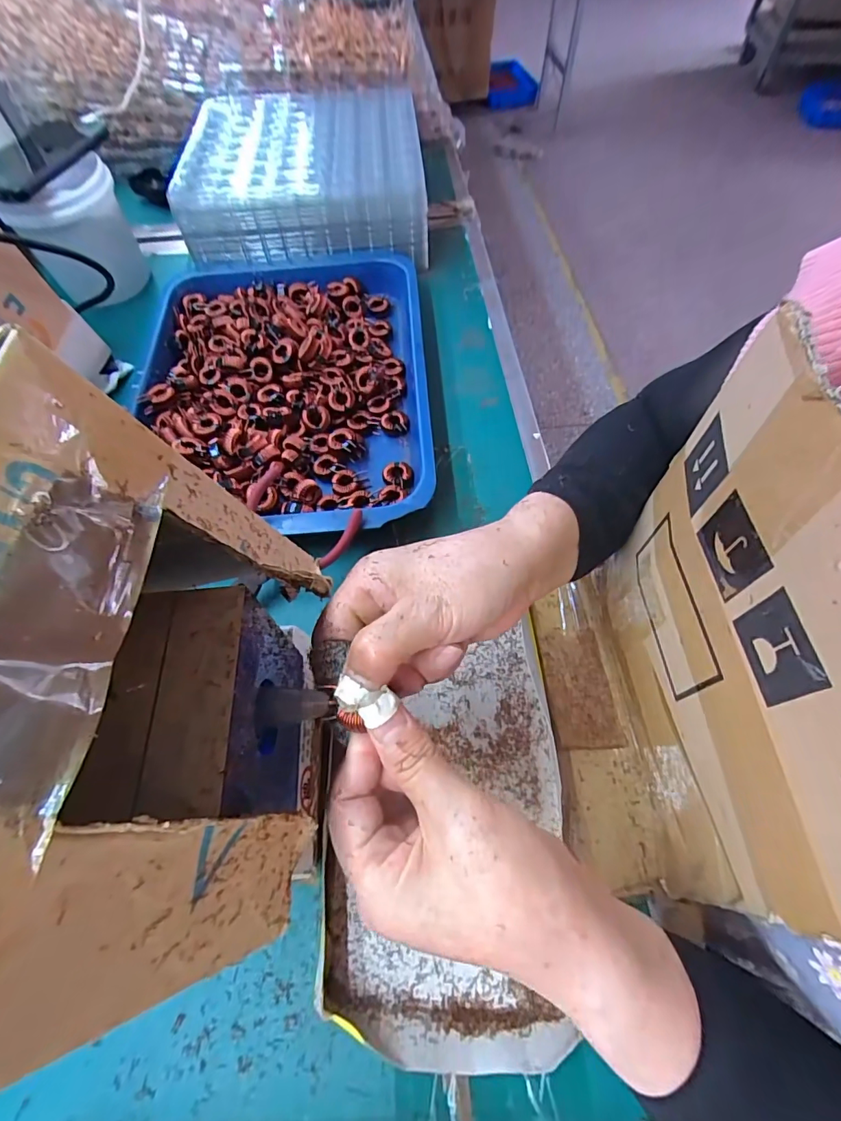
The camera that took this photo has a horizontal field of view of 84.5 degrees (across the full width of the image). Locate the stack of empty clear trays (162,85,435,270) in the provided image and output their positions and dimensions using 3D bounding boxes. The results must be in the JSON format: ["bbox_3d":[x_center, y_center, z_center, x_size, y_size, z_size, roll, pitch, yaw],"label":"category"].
[{"bbox_3d":[-0.144,-0.515,0.605,0.286,0.090,0.300,-4,61,-1],"label":"stack of empty clear trays"}]

